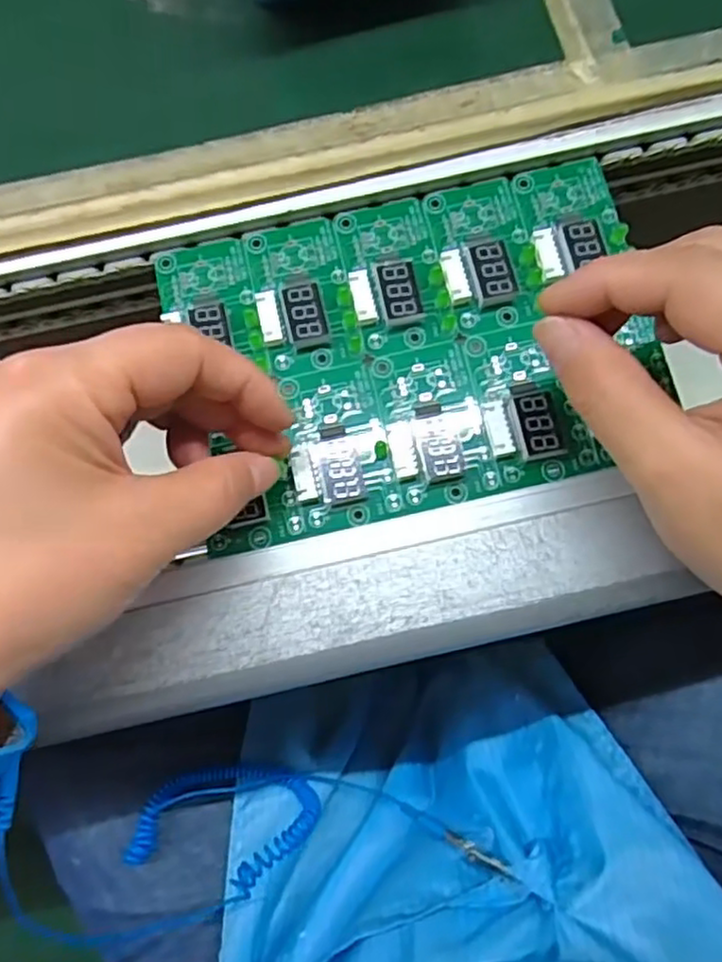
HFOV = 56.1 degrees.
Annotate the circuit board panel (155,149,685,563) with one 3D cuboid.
[{"bbox_3d":[0.020,-0.052,0.259,0.173,0.013,0.124,-14,81,0],"label":"circuit board panel"}]

